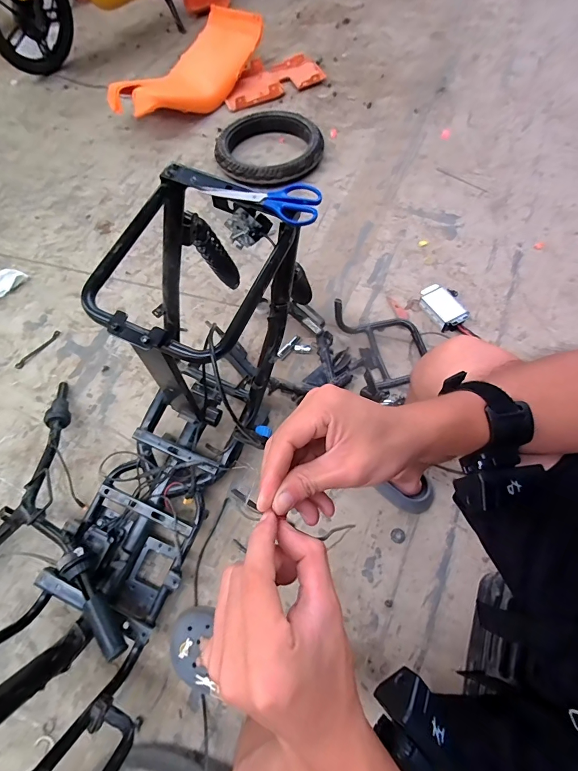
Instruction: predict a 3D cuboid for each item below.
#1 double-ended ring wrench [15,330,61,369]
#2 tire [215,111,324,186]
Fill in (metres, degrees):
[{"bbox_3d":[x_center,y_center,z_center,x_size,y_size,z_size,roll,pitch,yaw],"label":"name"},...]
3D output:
[{"bbox_3d":[-0.670,-0.096,0.983,0.022,0.008,0.138,36,71,19],"label":"double-ended ring wrench"},{"bbox_3d":[-0.057,-0.806,1.256,0.345,0.073,0.373,-1,63,3],"label":"tire"}]

